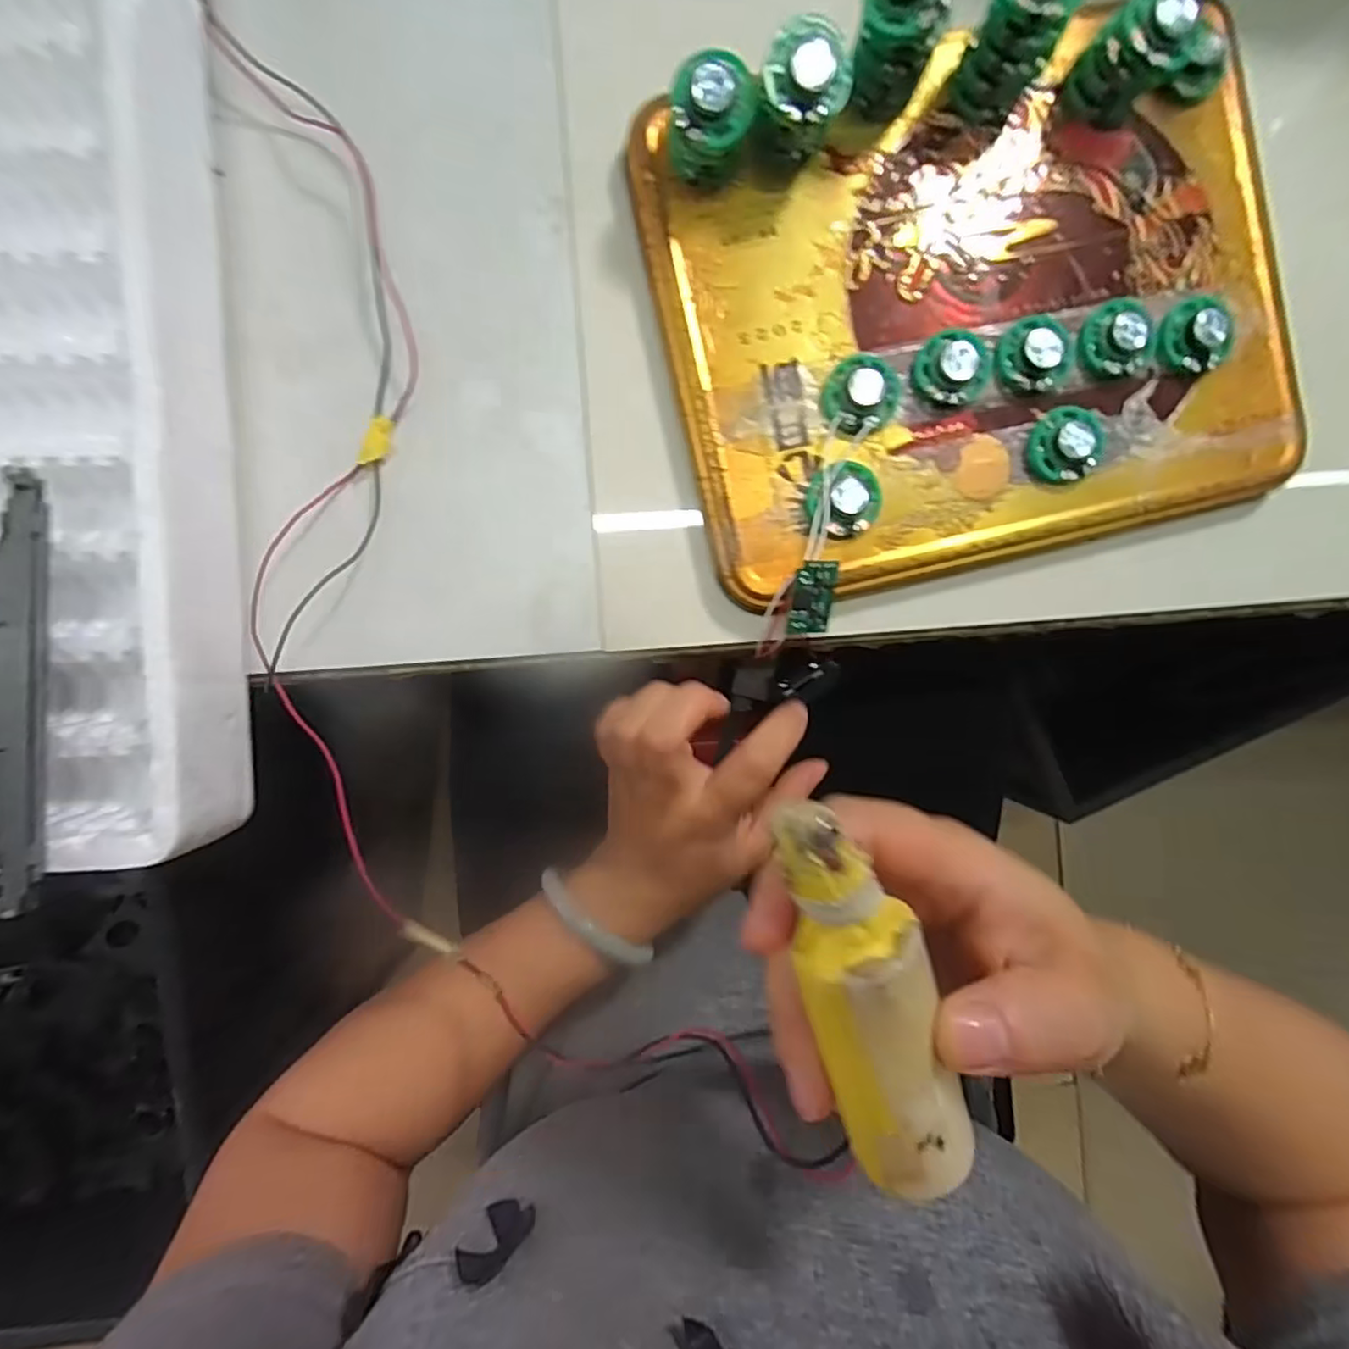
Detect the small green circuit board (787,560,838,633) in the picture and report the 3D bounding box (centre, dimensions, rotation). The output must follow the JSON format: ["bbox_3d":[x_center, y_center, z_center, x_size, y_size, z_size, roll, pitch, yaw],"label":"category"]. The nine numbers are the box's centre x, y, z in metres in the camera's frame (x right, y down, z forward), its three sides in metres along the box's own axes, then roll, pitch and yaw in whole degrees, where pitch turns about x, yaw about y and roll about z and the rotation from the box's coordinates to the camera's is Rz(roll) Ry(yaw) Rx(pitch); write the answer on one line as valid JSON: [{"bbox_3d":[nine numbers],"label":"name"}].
[{"bbox_3d":[0.052,-0.029,0.242,0.018,0.004,0.028,-3,115,-18],"label":"small green circuit board"}]

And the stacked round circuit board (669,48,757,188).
[{"bbox_3d":[0.012,-0.190,0.221,0.027,0.029,0.027,12,92,-3],"label":"stacked round circuit board"}]

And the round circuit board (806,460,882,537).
[{"bbox_3d":[0.064,-0.066,0.239,0.027,0.010,0.027,0,93,-2],"label":"round circuit board"}]

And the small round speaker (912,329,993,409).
[{"bbox_3d":[0.107,-0.116,0.238,0.033,0.008,0.027,-30,94,-1],"label":"small round speaker"}]

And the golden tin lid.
[{"bbox_3d":[0.117,-0.132,0.248,0.235,0.028,0.171,-11,93,-2],"label":"golden tin lid"}]

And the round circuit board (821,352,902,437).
[{"bbox_3d":[0.071,-0.104,0.238,0.028,0.006,0.030,0,93,-2],"label":"round circuit board"}]

